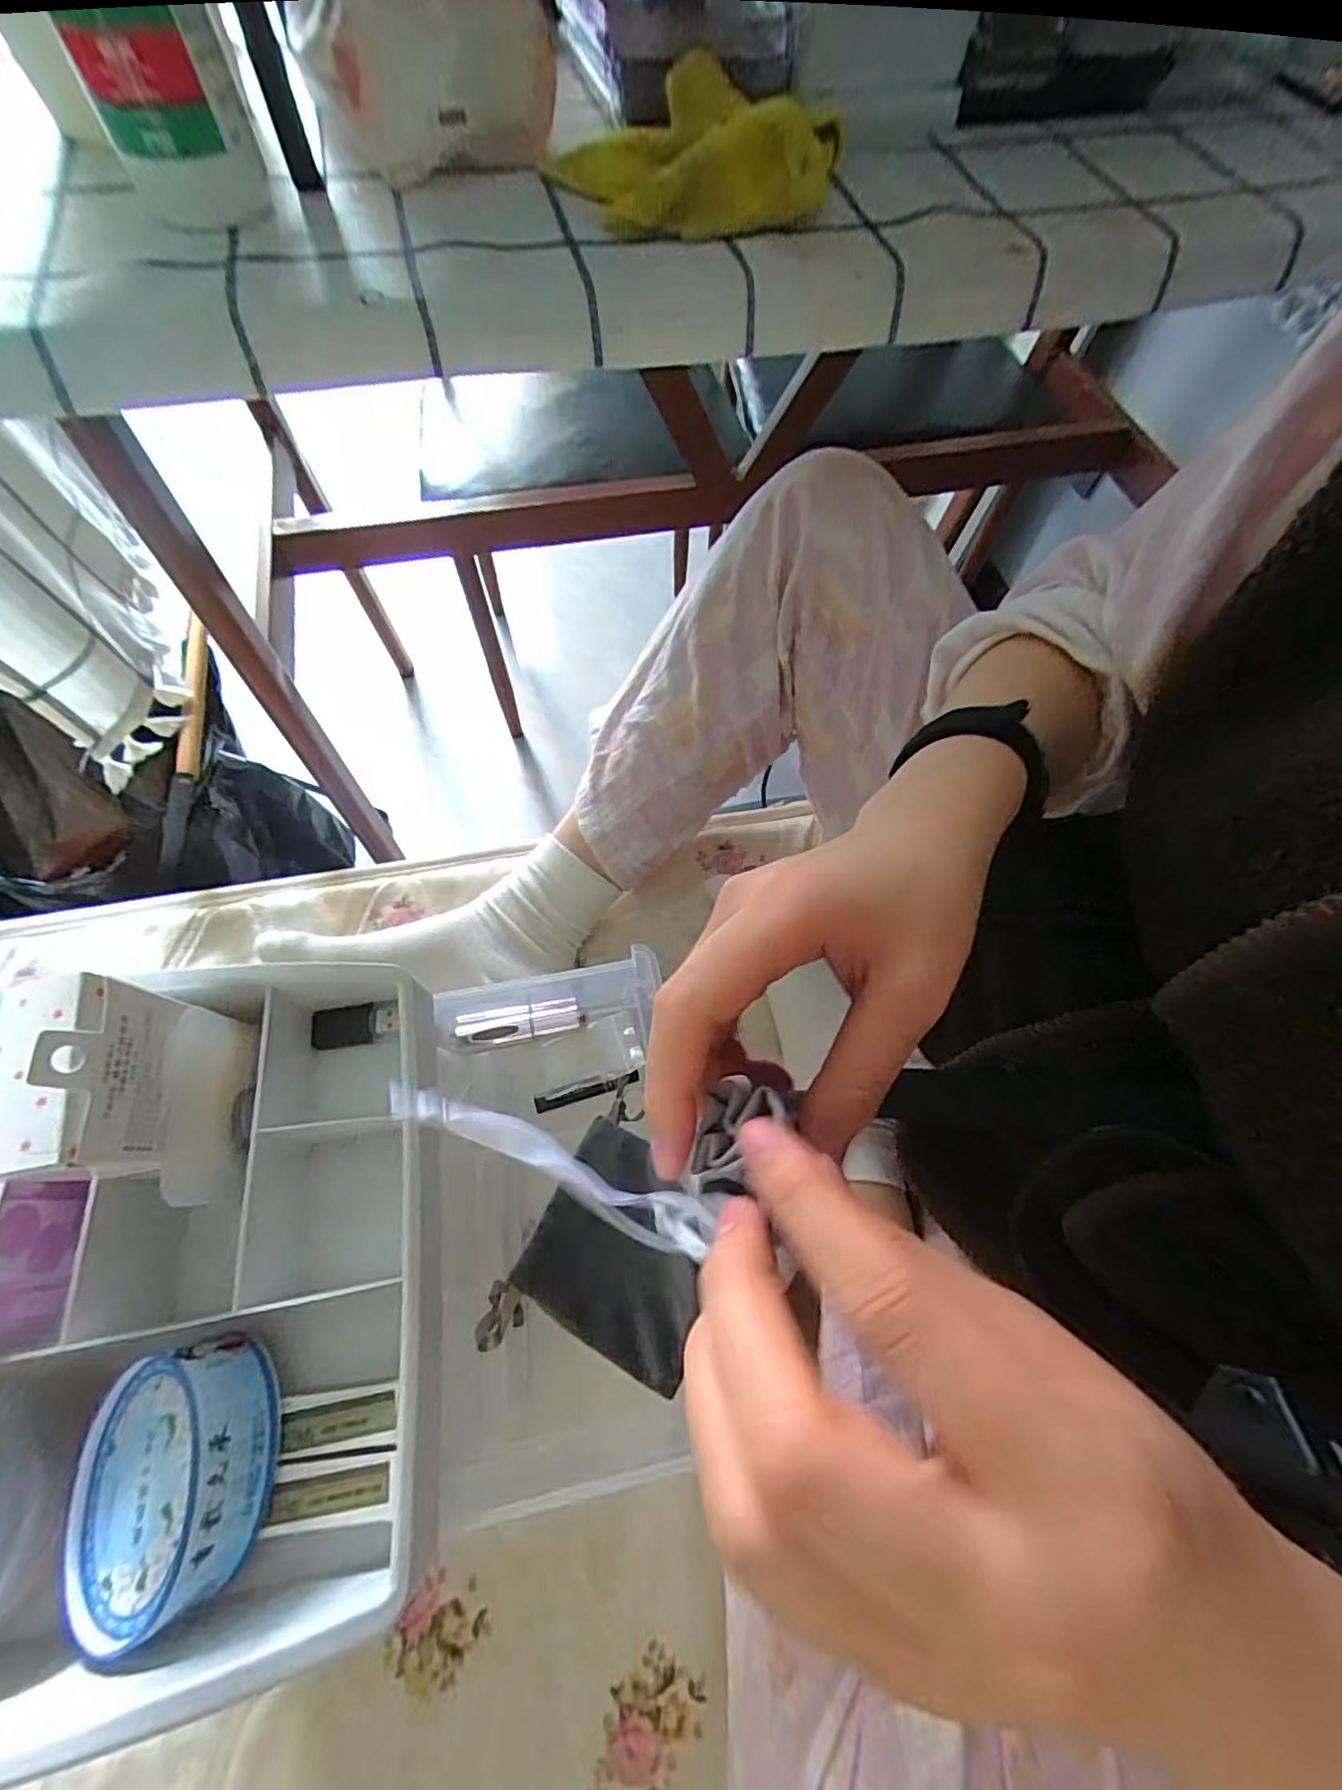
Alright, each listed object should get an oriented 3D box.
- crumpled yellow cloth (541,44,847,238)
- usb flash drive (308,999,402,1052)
[{"bbox_3d":[0.021,-0.382,0.318,0.151,0.050,0.080,-10,66,-7],"label":"crumpled yellow cloth"},{"bbox_3d":[-0.155,0.064,0.313,0.040,0.007,0.019,-8,65,-7],"label":"usb flash drive"}]

